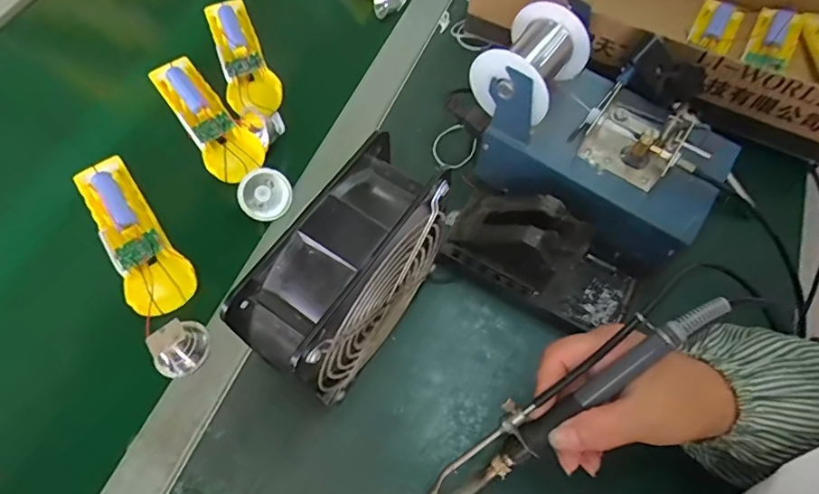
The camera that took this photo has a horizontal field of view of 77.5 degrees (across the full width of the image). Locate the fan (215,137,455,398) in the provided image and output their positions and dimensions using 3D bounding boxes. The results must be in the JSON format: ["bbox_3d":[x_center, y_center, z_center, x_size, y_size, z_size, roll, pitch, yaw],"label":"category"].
[{"bbox_3d":[-0.037,0.027,0.345,0.065,0.154,0.147,29,66,12],"label":"fan"}]

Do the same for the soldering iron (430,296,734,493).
[{"bbox_3d":[0.086,0.089,0.292,0.204,0.015,0.030,-40,68,10],"label":"soldering iron"}]

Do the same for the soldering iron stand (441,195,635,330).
[{"bbox_3d":[0.107,0.006,0.399,0.154,0.069,0.072,25,67,12],"label":"soldering iron stand"}]

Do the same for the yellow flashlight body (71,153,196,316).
[{"bbox_3d":[-0.233,-0.012,0.424,0.050,0.021,0.169,-36,69,-16],"label":"yellow flashlight body"}]

